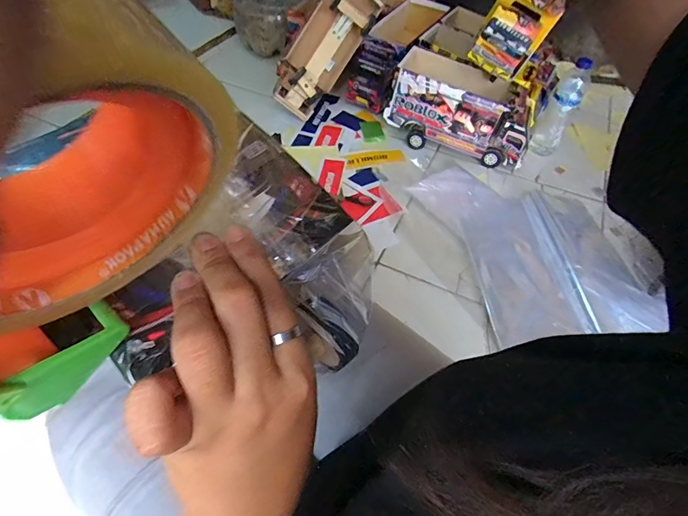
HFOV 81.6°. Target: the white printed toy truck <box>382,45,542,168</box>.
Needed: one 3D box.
[{"bbox_3d":[0.283,-0.353,0.961,0.328,0.182,0.155,19,52,11],"label":"white printed toy truck"}]

